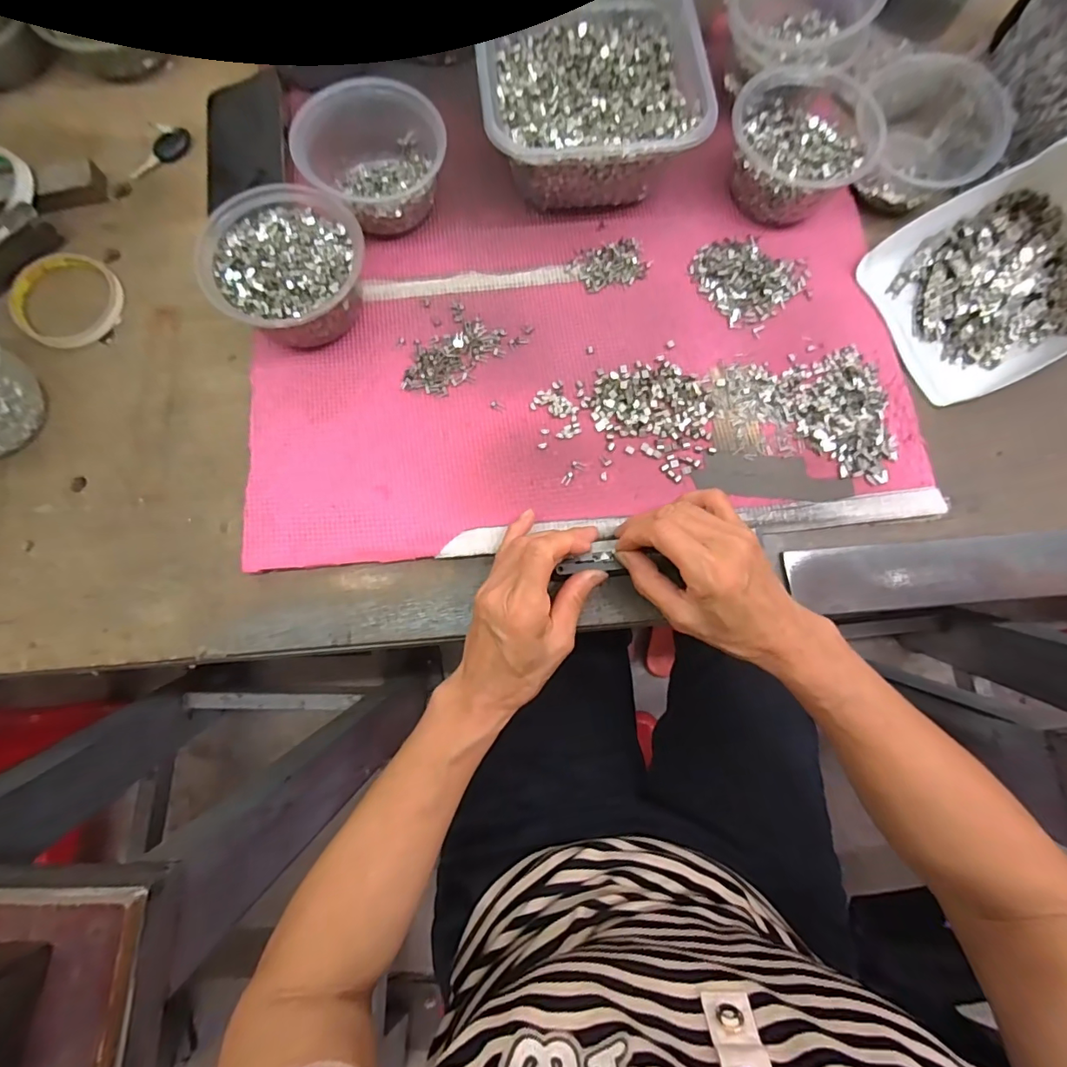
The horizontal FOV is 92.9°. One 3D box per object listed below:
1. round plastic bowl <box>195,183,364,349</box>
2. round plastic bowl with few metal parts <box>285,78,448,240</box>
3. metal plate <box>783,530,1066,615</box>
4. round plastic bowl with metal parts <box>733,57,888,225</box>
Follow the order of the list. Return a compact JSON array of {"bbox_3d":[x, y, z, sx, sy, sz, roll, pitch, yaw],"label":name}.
[{"bbox_3d":[-0.185,-0.202,0.389,0.110,0.058,0.112,0,77,-1],"label":"round plastic bowl"},{"bbox_3d":[-0.124,-0.296,0.409,0.088,0.063,0.102,44,80,8],"label":"round plastic bowl with few metal parts"},{"bbox_3d":[0.314,0.029,0.383,0.238,0.008,0.049,-4,77,-1],"label":"metal plate"},{"bbox_3d":[0.217,-0.324,0.421,0.110,0.056,0.120,0,77,-1],"label":"round plastic bowl with metal parts"}]

